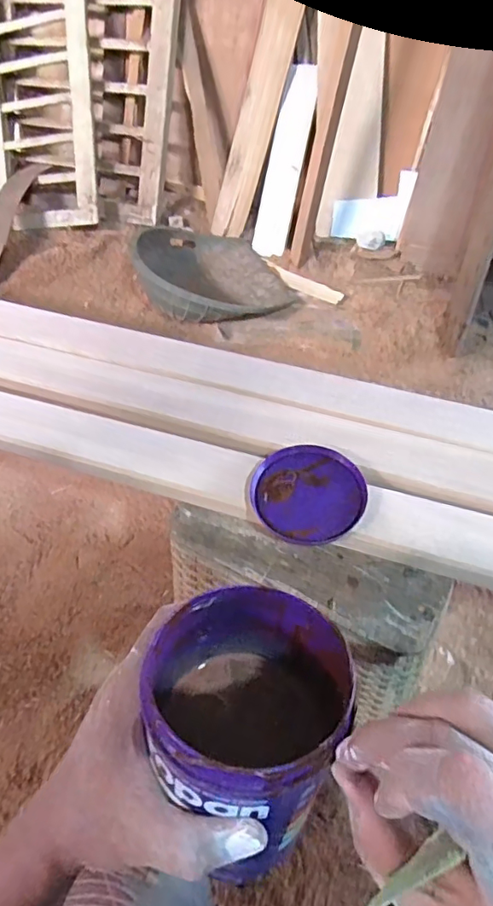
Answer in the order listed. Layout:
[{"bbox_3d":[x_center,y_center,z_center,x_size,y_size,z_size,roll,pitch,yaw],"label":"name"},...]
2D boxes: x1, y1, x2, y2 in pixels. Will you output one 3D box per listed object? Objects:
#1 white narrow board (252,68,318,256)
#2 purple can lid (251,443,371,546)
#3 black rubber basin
[{"bbox_3d":[0.118,-0.866,1.577,0.112,0.518,0.032,16,15,14],"label":"white narrow board"},{"bbox_3d":[0.060,0.038,0.512,0.106,0.021,0.097,-2,55,2],"label":"purple can lid"},{"bbox_3d":[-0.122,-0.548,1.501,0.392,0.151,0.450,-21,57,-11],"label":"black rubber basin"}]

